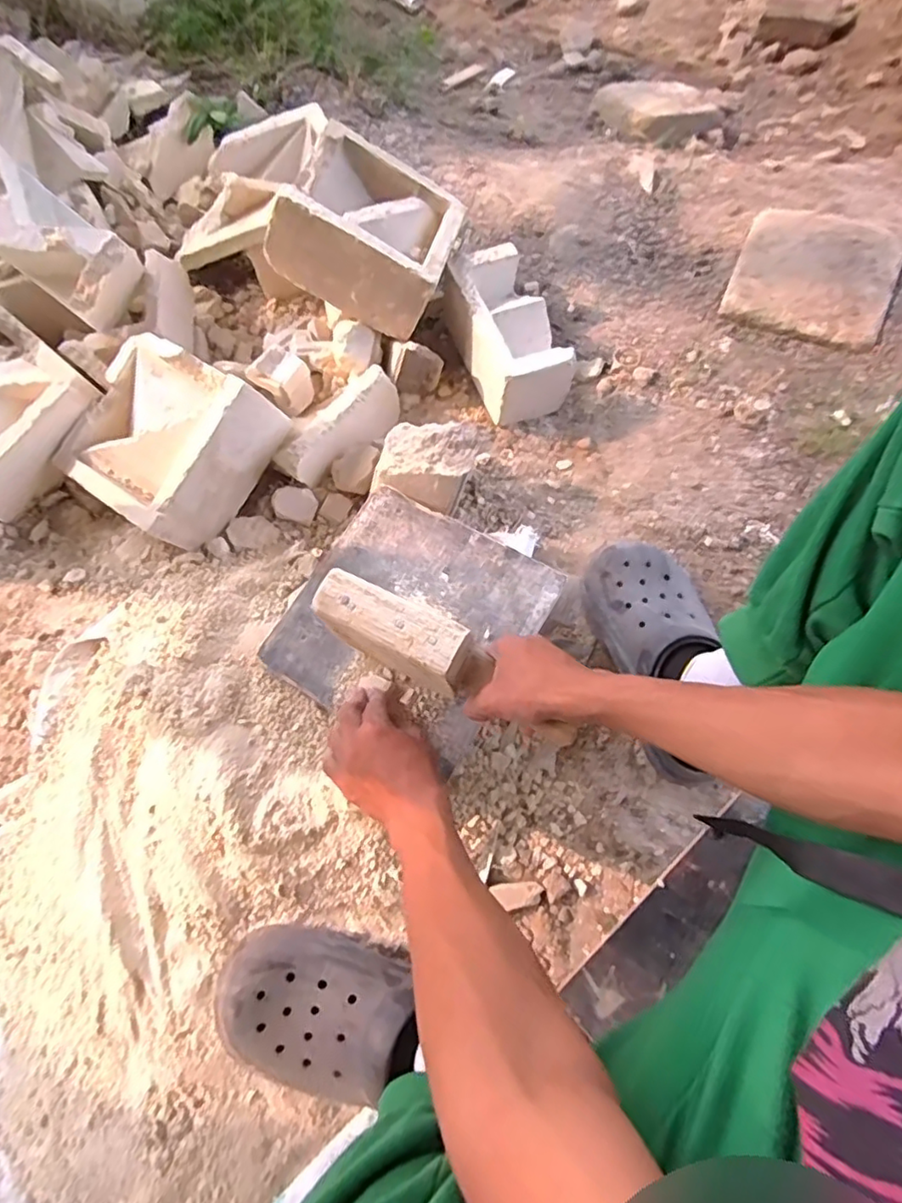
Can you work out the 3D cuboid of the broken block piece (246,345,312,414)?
[{"bbox_3d":[-0.213,-0.285,0.775,0.065,0.047,0.057,33,73,12],"label":"broken block piece"}]

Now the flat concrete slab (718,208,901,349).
[{"bbox_3d":[0.498,-0.451,0.829,0.201,0.045,0.197,22,72,7],"label":"flat concrete slab"}]

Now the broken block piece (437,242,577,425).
[{"bbox_3d":[0.077,-0.356,0.799,0.119,0.101,0.197,-23,73,-8],"label":"broken block piece"}]

